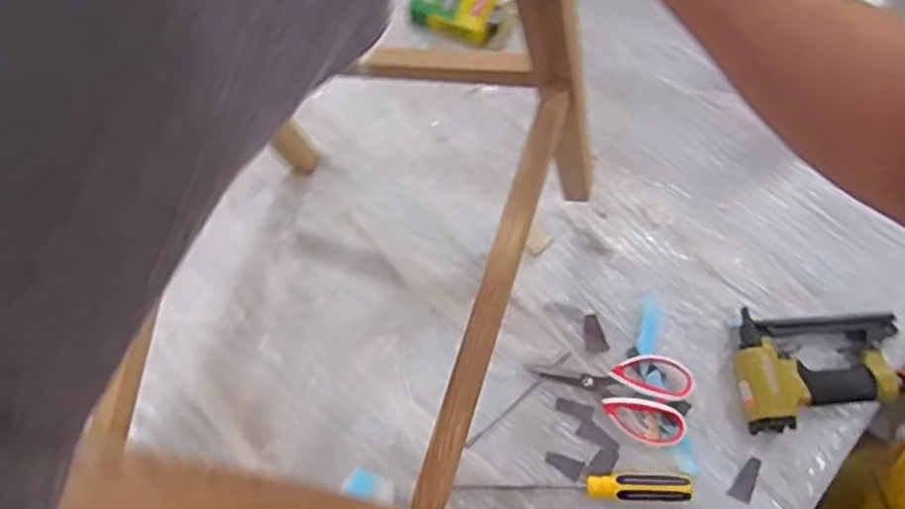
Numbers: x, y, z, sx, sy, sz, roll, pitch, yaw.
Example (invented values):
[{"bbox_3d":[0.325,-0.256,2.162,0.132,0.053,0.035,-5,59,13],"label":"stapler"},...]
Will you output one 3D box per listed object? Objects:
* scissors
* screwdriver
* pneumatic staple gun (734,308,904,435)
[{"bbox_3d":[0.182,0.155,0.793,0.182,0.009,0.097,12,72,4],"label":"scissors"},{"bbox_3d":[0.136,0.254,0.755,0.248,0.022,0.029,1,71,1],"label":"screwdriver"},{"bbox_3d":[0.461,0.118,0.786,0.269,0.044,0.137,-7,71,-2],"label":"pneumatic staple gun"}]

